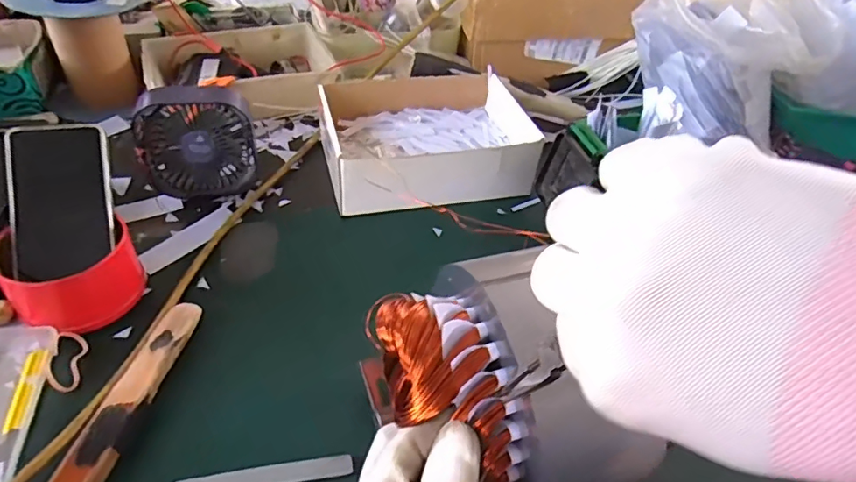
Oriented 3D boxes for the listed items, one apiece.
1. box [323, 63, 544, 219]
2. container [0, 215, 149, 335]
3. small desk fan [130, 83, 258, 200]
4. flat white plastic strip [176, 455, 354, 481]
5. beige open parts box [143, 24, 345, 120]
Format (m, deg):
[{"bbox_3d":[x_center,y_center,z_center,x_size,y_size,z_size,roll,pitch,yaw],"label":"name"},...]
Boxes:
[{"bbox_3d":[0.000,-0.125,0.650,0.237,0.077,0.199,-8,46,-14],"label":"box"},{"bbox_3d":[-0.309,0.035,0.455,0.100,0.063,0.086,-13,48,-19],"label":"container"},{"bbox_3d":[-0.251,-0.107,0.573,0.120,0.121,0.048,-9,26,-19],"label":"small desk fan"},{"bbox_3d":[-0.121,0.171,0.381,0.129,0.005,0.016,-6,35,-6],"label":"flat white plastic strip"},{"bbox_3d":[-0.260,-0.234,0.741,0.243,0.060,0.189,-19,50,-24],"label":"beige open parts box"}]

